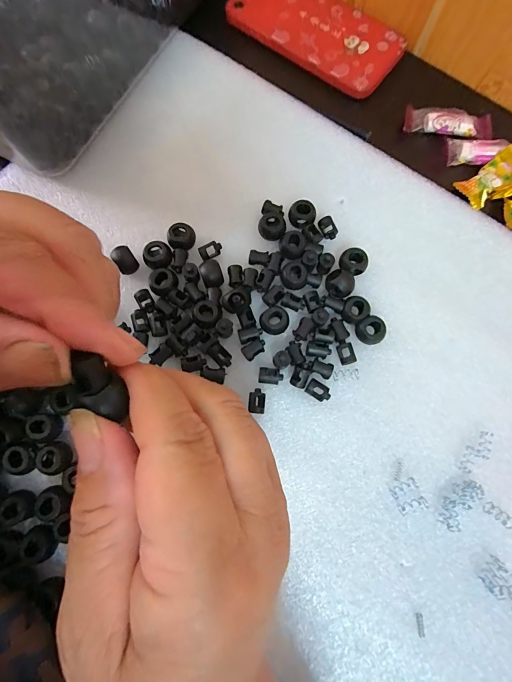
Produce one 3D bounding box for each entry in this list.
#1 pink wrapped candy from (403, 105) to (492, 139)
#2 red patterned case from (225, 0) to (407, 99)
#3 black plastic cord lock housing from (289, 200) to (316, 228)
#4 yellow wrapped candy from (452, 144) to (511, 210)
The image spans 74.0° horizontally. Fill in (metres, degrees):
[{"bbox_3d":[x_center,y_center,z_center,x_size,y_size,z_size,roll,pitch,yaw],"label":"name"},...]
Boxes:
[{"bbox_3d":[0.145,-0.165,0.255,0.062,0.006,0.021,6,76,0],"label":"pink wrapped candy"},{"bbox_3d":[0.049,-0.257,0.278,0.139,0.011,0.073,38,79,7],"label":"red patterned case"},{"bbox_3d":[0.031,-0.083,0.227,0.017,0.012,0.017,0,77,-1],"label":"black plastic cord lock housing"},{"bbox_3d":[0.169,-0.115,0.240,0.045,0.008,0.029,-28,79,-7],"label":"yellow wrapped candy"}]

